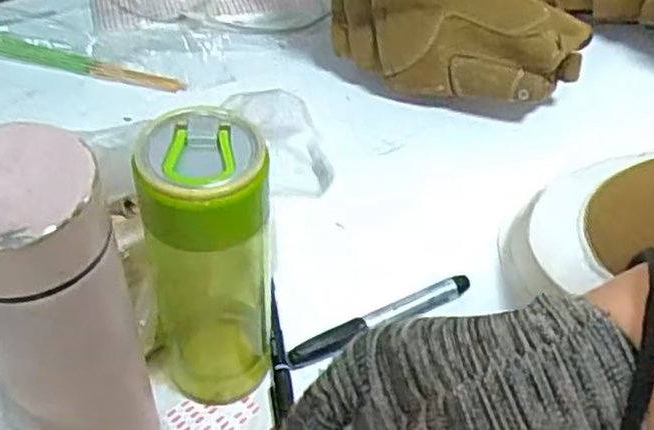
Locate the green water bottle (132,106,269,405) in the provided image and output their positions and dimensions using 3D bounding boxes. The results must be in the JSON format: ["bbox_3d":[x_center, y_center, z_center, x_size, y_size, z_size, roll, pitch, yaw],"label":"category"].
[{"bbox_3d":[-0.063,0.029,0.417,0.065,0.181,0.065,-10,49,-12],"label":"green water bottle"}]

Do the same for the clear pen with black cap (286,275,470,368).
[{"bbox_3d":[0.036,0.069,0.505,0.138,0.015,0.014,-22,53,-22],"label":"clear pen with black cap"}]

